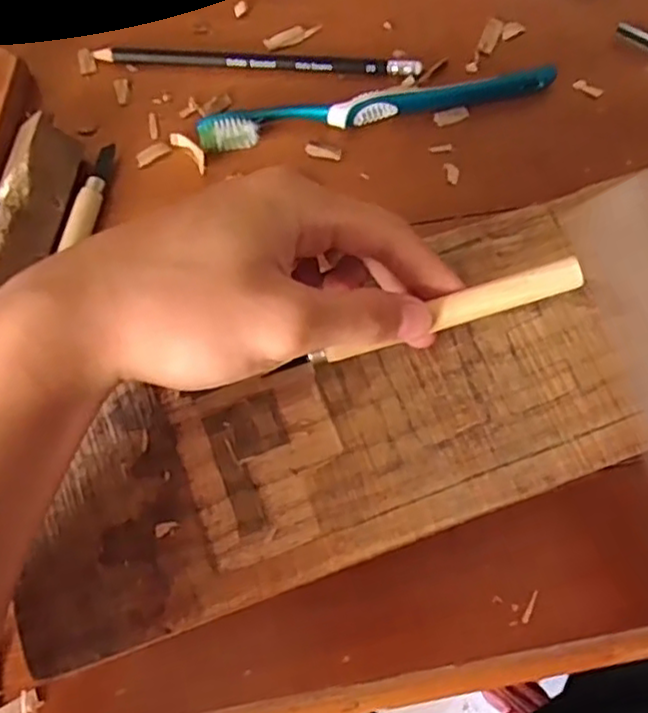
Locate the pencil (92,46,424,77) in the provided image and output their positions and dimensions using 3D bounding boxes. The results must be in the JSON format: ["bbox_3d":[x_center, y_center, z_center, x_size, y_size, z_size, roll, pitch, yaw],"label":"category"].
[{"bbox_3d":[-0.035,-0.160,0.367,0.171,0.005,0.011,4,71,1],"label":"pencil"}]

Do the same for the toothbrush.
[{"bbox_3d":[0.028,-0.129,0.354,0.185,0.014,0.015,-10,71,-4],"label":"toothbrush"}]

